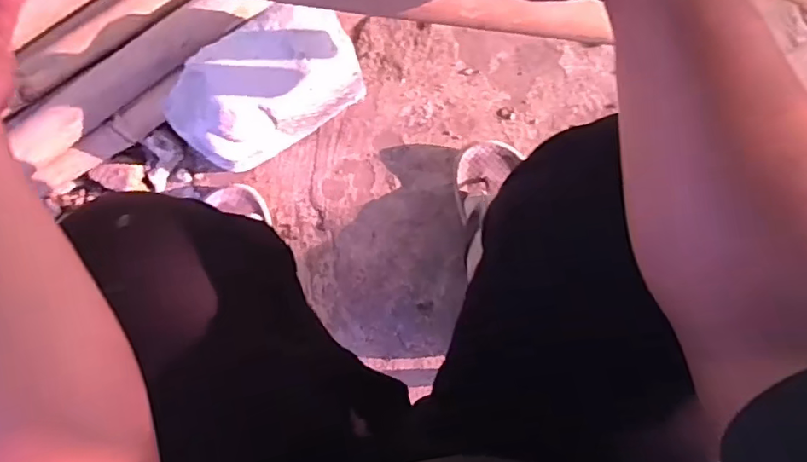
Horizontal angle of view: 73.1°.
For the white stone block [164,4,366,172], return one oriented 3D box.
[{"bbox_3d":[-0.167,-0.169,0.676,0.216,0.199,0.095,-33,91,-6],"label":"white stone block"}]

